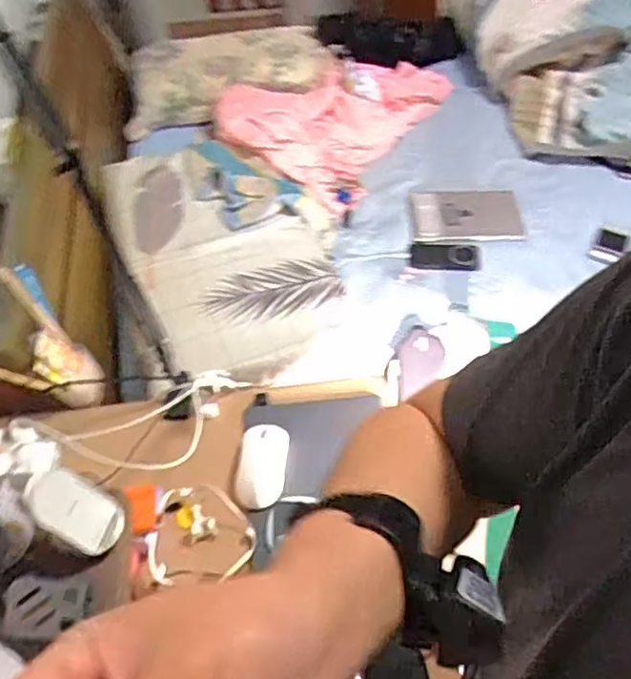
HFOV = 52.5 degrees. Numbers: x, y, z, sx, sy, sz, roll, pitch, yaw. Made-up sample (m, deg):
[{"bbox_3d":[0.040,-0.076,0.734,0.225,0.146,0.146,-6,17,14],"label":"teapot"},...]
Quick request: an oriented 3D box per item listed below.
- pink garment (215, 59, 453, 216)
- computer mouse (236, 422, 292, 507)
[{"bbox_3d":[0.010,-0.597,1.624,0.452,0.117,0.601,27,57,20],"label":"pink garment"},{"bbox_3d":[-0.073,0.172,0.882,0.063,0.031,0.110,6,53,5],"label":"computer mouse"}]

